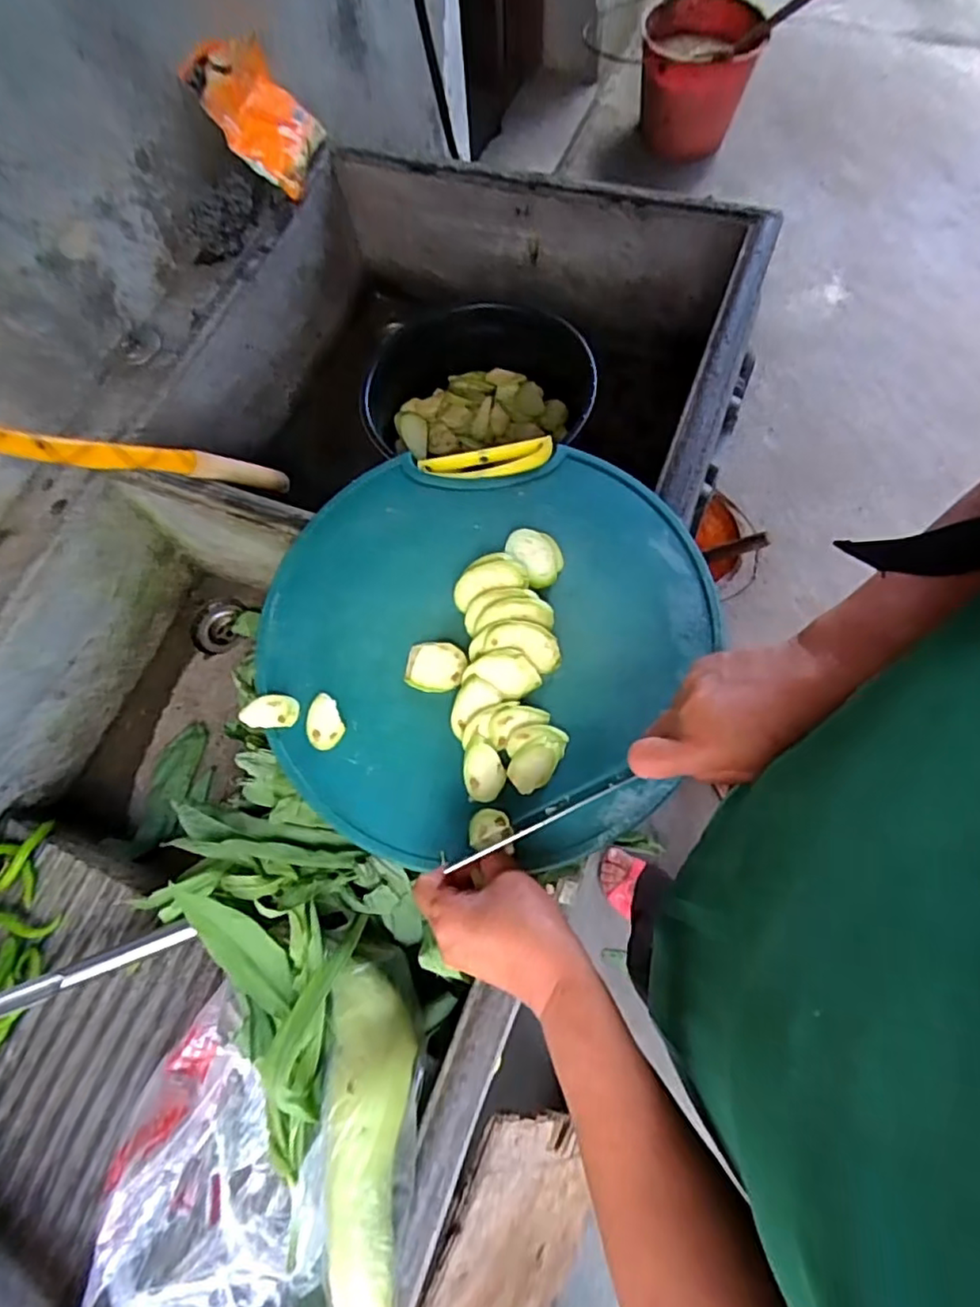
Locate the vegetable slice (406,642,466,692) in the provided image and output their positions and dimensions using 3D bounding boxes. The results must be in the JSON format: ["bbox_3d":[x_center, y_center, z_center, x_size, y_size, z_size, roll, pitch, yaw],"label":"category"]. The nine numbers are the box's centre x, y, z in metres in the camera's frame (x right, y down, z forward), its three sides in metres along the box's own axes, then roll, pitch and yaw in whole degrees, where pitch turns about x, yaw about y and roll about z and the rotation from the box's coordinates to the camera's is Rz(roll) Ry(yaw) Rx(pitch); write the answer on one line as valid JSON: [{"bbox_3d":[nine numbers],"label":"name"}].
[{"bbox_3d":[-0.041,0.011,0.477,0.044,0.013,0.036,12,71,7],"label":"vegetable slice"}]

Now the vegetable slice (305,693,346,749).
[{"bbox_3d":[-0.125,0.051,0.475,0.028,0.004,0.042,-25,71,-6],"label":"vegetable slice"}]

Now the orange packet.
[{"bbox_3d":[-0.253,-0.600,0.698,0.030,0.137,0.110,-1,64,46],"label":"orange packet"}]

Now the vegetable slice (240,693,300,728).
[{"bbox_3d":[-0.169,0.043,0.486,0.044,0.004,0.025,-1,70,2],"label":"vegetable slice"}]

